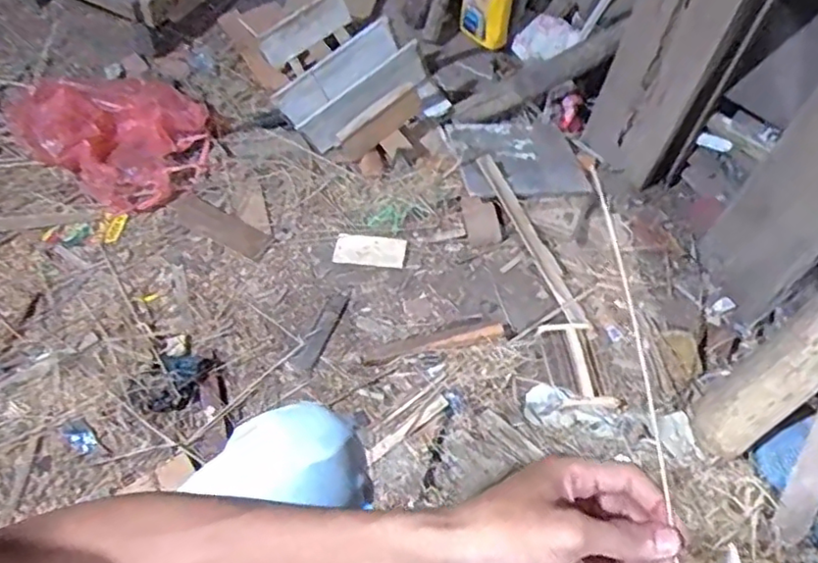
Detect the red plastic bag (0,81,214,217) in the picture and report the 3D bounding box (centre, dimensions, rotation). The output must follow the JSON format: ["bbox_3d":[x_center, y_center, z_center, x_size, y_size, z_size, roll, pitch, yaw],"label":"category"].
[{"bbox_3d":[-0.554,-0.290,1.156,0.313,0.134,0.250,25,56,14],"label":"red plastic bag"}]

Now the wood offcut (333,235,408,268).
[{"bbox_3d":[-0.068,-0.055,1.089,0.121,0.009,0.059,7,54,1],"label":"wood offcut"}]

